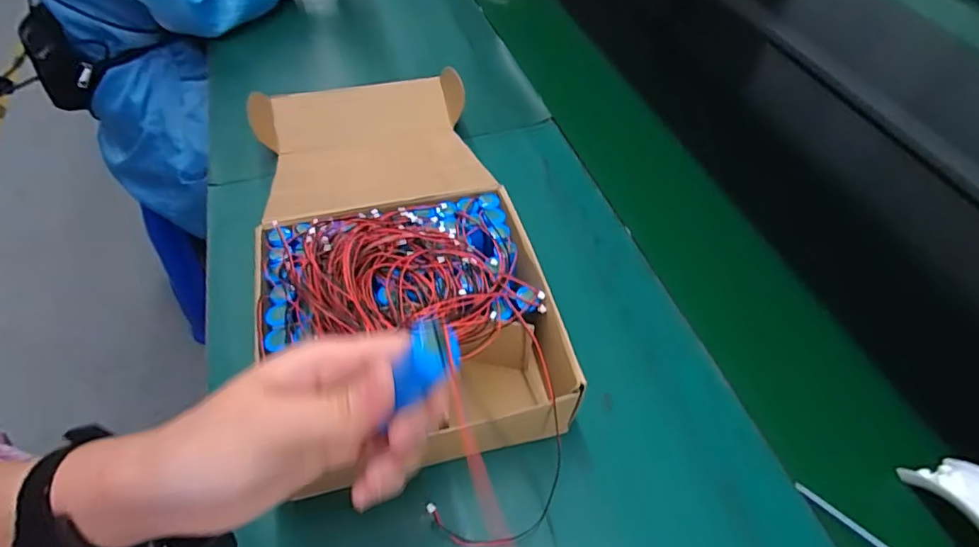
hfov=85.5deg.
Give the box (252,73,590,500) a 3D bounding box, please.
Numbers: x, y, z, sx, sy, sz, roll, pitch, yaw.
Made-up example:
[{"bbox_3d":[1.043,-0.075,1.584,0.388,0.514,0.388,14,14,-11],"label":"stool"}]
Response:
[{"bbox_3d":[-0.094,-0.056,0.473,0.211,0.089,0.437,-10,53,-11],"label":"box"}]

